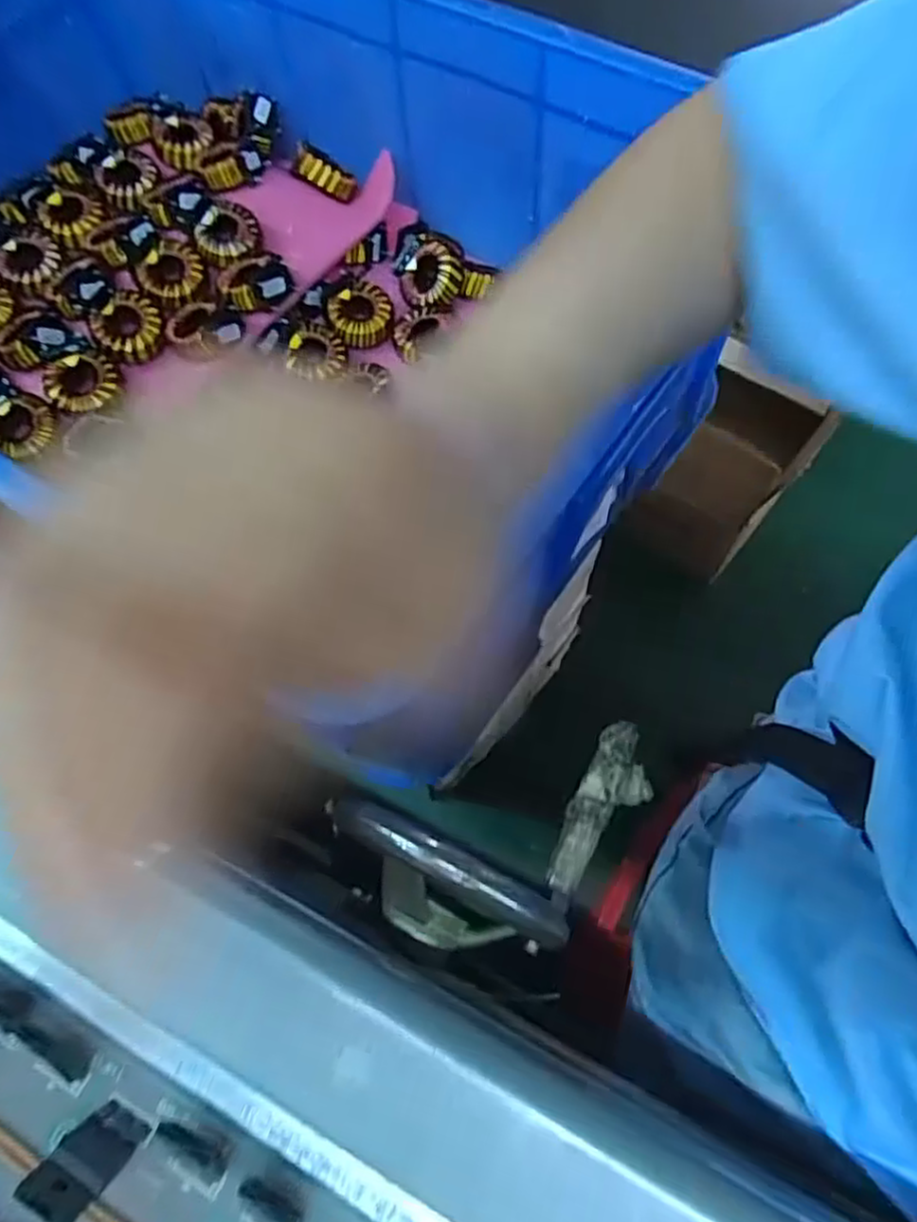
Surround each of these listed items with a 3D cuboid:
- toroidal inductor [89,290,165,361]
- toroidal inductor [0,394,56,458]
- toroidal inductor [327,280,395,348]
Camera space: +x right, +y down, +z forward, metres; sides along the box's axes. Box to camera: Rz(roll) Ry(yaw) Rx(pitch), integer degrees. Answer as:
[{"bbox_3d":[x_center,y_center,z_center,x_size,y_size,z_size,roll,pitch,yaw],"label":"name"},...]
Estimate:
[{"bbox_3d":[-0.240,-0.208,0.523,0.047,0.019,0.048,-1,65,3],"label":"toroidal inductor"},{"bbox_3d":[-0.303,-0.127,0.499,0.044,0.015,0.043,-1,65,3],"label":"toroidal inductor"},{"bbox_3d":[-0.075,-0.227,0.548,0.048,0.019,0.047,-1,65,3],"label":"toroidal inductor"}]

